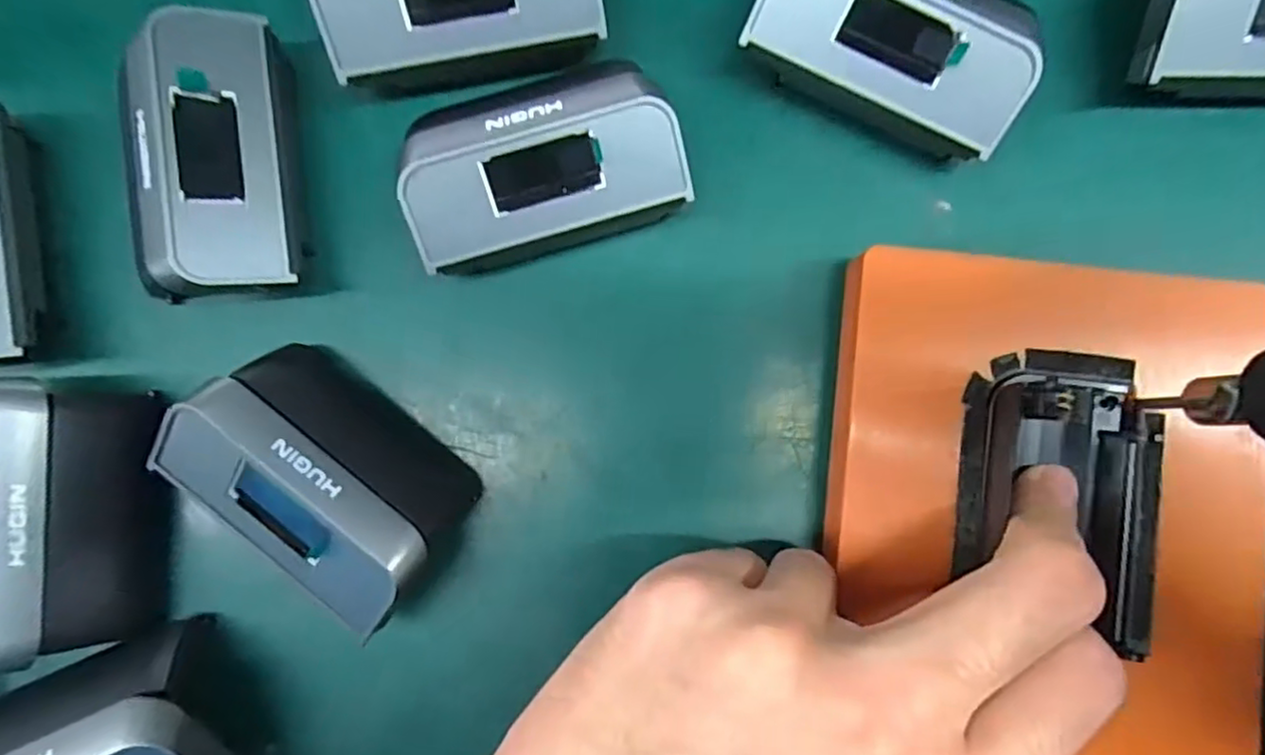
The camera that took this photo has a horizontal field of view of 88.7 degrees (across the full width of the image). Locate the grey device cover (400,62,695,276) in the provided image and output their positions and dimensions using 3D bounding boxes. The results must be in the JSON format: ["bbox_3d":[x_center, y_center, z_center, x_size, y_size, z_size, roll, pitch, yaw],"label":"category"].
[{"bbox_3d":[-0.024,-0.055,0.177,0.073,0.029,0.040,-16,86,-1],"label":"grey device cover"}]

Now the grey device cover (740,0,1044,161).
[{"bbox_3d":[0.070,-0.089,0.179,0.073,0.032,0.036,28,86,2],"label":"grey device cover"}]

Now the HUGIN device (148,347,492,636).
[{"bbox_3d":[-0.083,0.028,0.175,0.072,0.031,0.047,40,87,3],"label":"HUGIN device"}]

